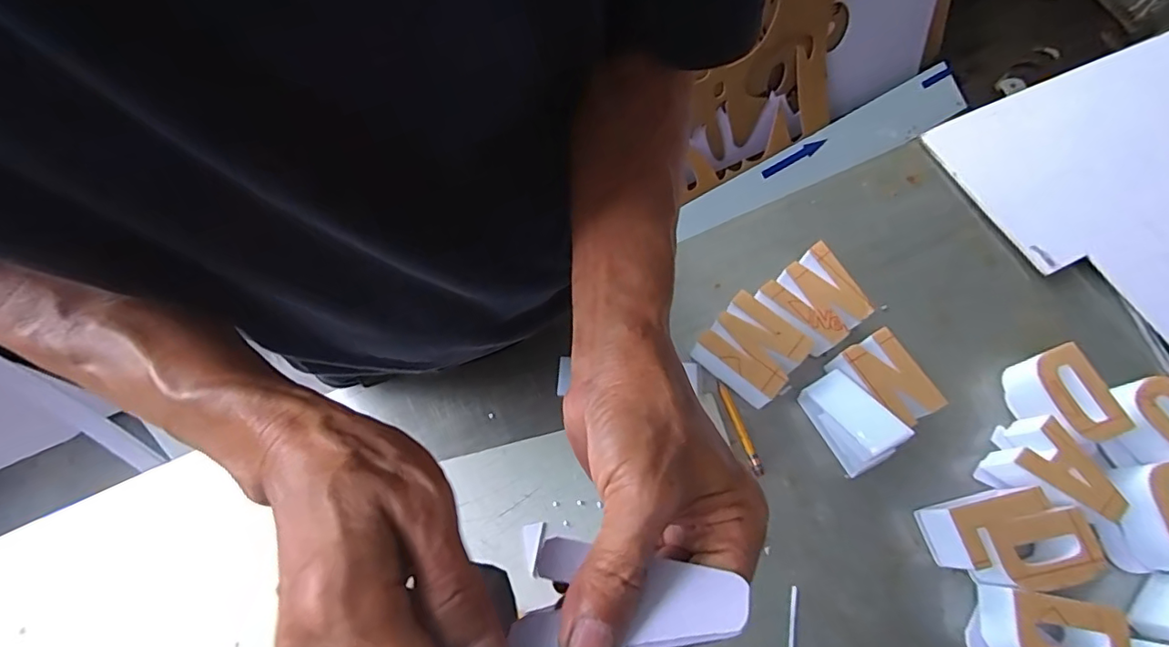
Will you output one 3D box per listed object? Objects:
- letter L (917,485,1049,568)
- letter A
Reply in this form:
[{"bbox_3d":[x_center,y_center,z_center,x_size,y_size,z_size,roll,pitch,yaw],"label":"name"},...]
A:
[{"bbox_3d":[0.338,0.168,0.448,0.088,0.053,0.052,-14,69,-5],"label":"letter L"},{"bbox_3d":[0.406,0.131,0.464,0.086,0.047,0.067,41,74,15],"label":"letter A"}]

